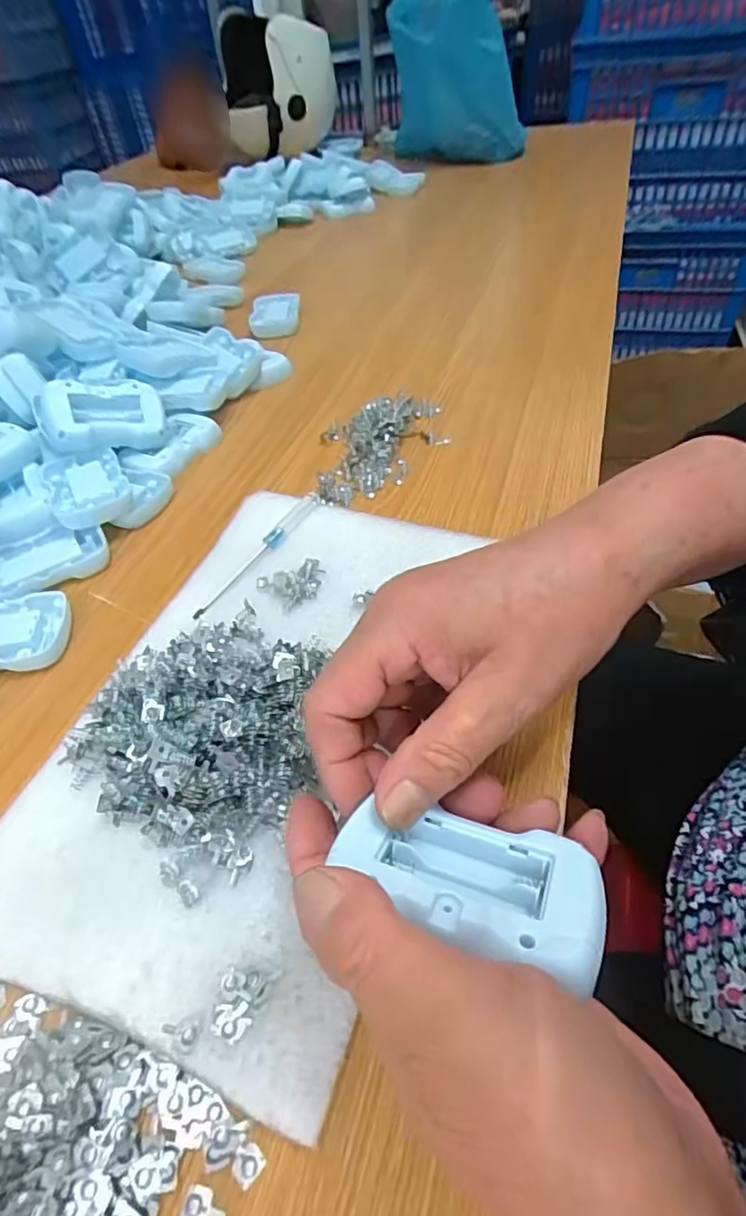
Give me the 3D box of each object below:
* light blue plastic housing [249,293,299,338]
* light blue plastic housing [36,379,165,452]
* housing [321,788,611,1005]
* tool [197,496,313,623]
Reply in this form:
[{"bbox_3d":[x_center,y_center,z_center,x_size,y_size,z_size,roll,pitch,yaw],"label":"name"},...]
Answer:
[{"bbox_3d":[-0.106,-0.319,0.646,0.050,0.019,0.064,-1,47,4],"label":"light blue plastic housing"},{"bbox_3d":[-0.206,-0.148,0.455,0.086,0.052,0.027,-12,1,-28],"label":"light blue plastic housing"},{"bbox_3d":[0.029,0.089,0.190,0.081,0.018,0.042,10,28,20],"label":"housing"},{"bbox_3d":[-0.074,-0.036,0.384,0.013,0.008,0.118,24,54,25],"label":"tool"}]

